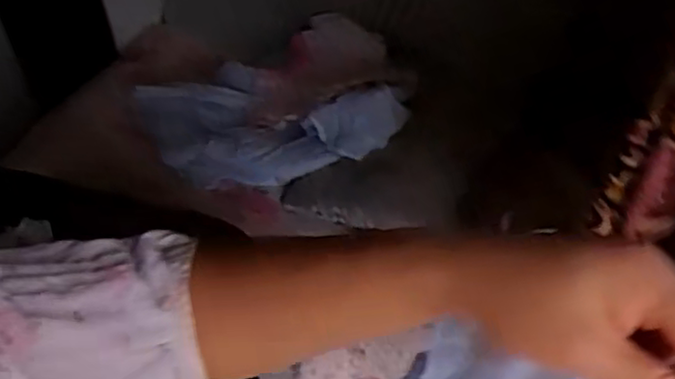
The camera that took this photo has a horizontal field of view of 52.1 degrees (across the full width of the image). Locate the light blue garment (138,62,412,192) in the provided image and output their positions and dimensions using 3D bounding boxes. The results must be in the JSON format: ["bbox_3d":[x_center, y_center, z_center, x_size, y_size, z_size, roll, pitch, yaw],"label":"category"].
[{"bbox_3d":[-0.128,-0.132,1.250,0.546,0.144,0.246,3,45,31],"label":"light blue garment"}]

